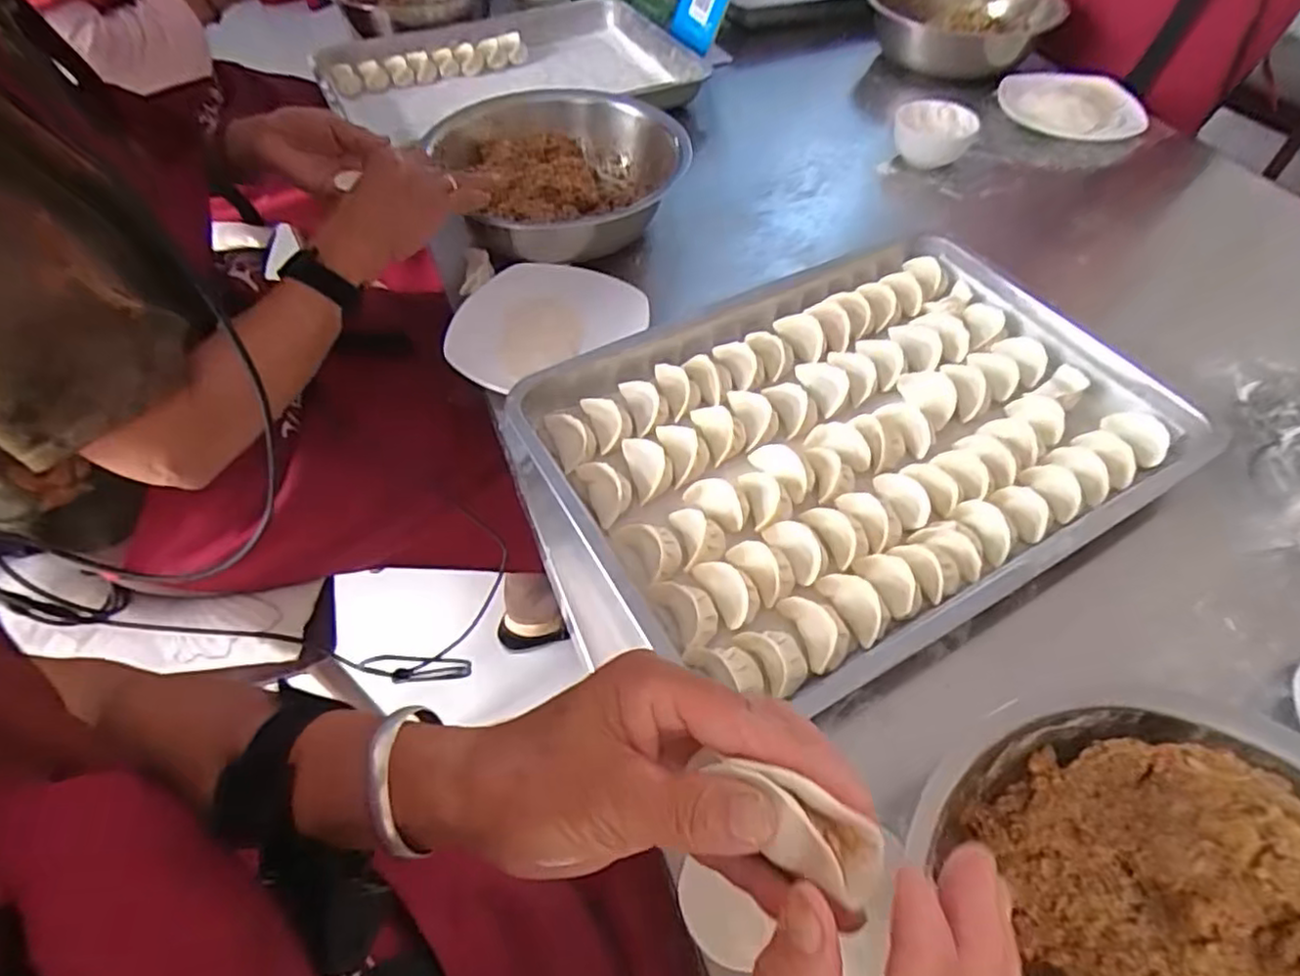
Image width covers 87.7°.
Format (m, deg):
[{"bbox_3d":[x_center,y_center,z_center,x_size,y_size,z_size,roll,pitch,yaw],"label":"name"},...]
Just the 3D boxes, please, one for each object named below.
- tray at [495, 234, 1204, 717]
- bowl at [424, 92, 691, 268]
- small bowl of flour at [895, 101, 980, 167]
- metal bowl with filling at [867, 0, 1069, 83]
[{"bbox_3d":[0.172,-0.052,0.571,0.485,0.053,0.360,-27,59,-18],"label":"tray"},{"bbox_3d":[-0.089,-0.354,0.785,0.249,0.101,0.311,-23,58,-16],"label":"bowl"},{"bbox_3d":[0.369,-0.460,0.886,0.098,0.058,0.078,21,57,14],"label":"small bowl of flour"},{"bbox_3d":[0.480,-0.713,1.045,0.230,0.105,0.246,0,54,0],"label":"metal bowl with filling"}]

